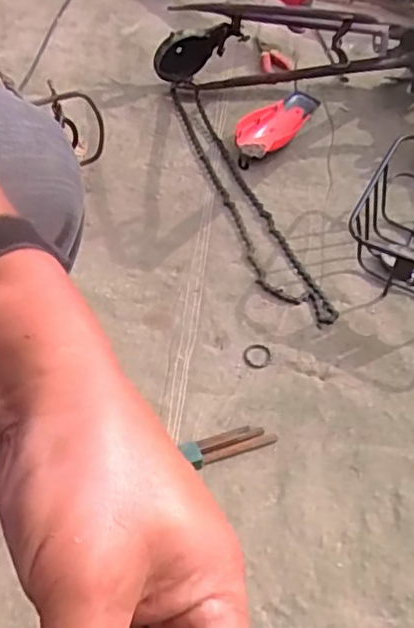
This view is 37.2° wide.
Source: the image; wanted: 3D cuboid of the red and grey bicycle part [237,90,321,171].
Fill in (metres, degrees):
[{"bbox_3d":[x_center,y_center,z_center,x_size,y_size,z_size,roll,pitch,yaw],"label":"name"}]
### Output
[{"bbox_3d":[0.119,-0.329,1.052,0.192,0.049,0.082,-39,67,-13],"label":"red and grey bicycle part"}]

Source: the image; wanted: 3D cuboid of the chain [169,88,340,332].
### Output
[{"bbox_3d":[0.044,-0.193,0.996,0.077,0.019,0.559,-23,62,-9],"label":"chain"}]

